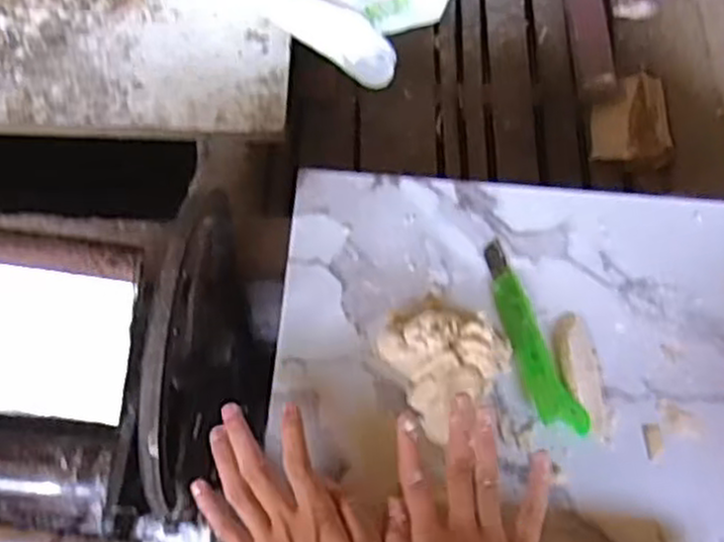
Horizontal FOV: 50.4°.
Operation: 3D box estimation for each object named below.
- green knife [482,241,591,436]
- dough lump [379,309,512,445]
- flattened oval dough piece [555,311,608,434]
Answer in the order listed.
[{"bbox_3d":[0.134,0.053,0.631,0.032,0.014,0.172,-17,69,-9],"label":"green knife"},{"bbox_3d":[0.058,0.072,0.605,0.092,0.048,0.093,0,67,-1],"label":"dough lump"},{"bbox_3d":[0.177,0.082,0.623,0.033,0.009,0.097,-3,67,-2],"label":"flattened oval dough piece"}]

